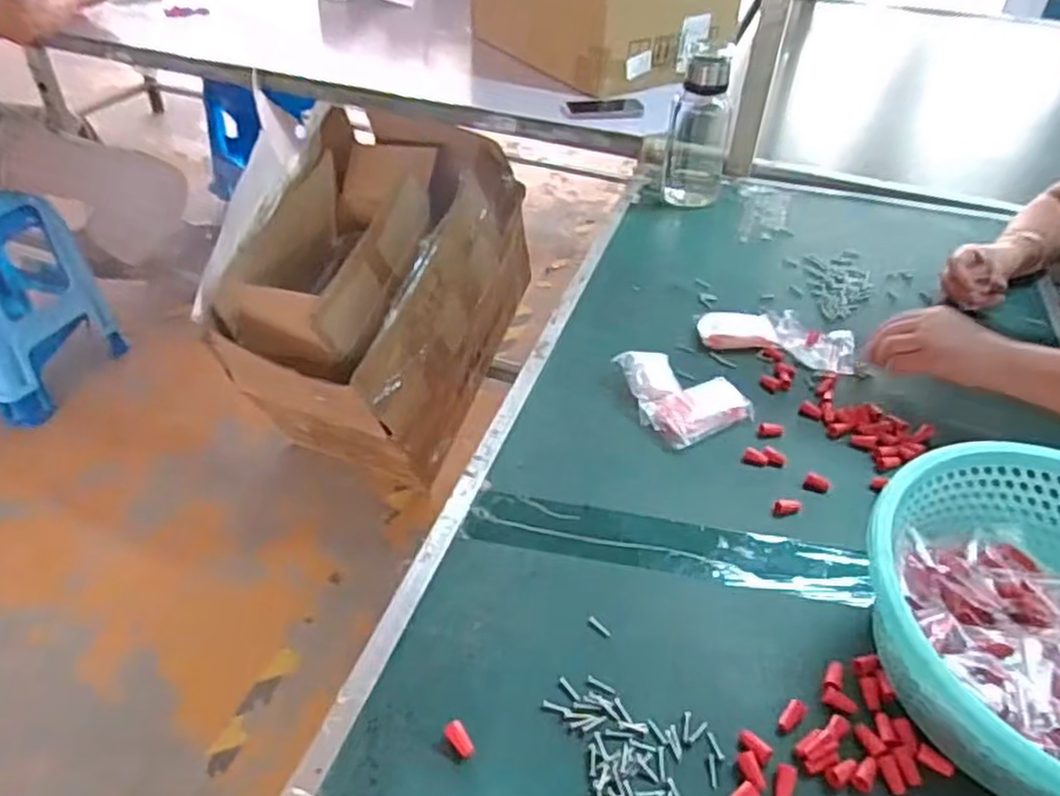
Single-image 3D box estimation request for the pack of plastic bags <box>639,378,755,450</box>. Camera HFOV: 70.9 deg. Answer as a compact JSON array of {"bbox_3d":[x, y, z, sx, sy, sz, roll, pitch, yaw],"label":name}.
[{"bbox_3d":[0.171,0.014,0.757,0.108,0.020,0.066,-17,43,-22],"label":"pack of plastic bags"}]

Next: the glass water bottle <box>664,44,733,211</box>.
[{"bbox_3d":[0.249,-0.390,1.095,0.088,0.228,0.077,8,41,5],"label":"glass water bottle"}]

